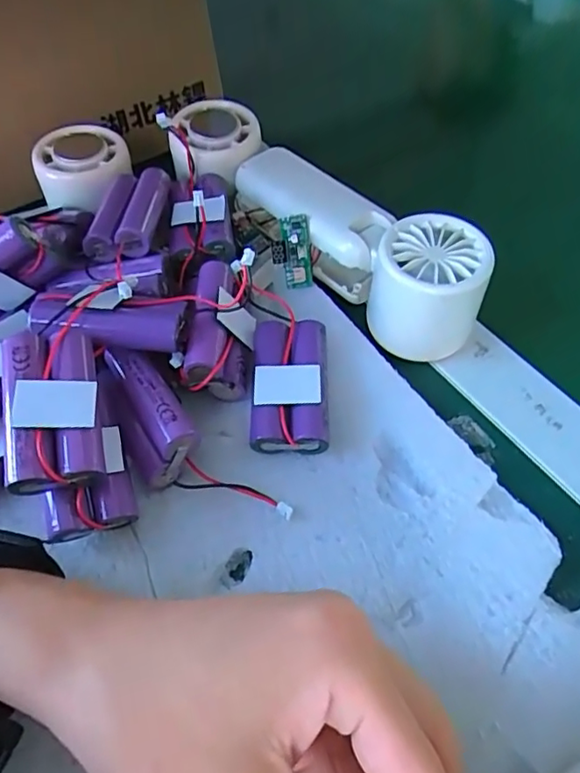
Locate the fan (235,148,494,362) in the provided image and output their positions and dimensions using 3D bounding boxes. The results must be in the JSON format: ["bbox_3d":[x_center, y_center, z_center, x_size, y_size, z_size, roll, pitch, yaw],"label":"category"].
[{"bbox_3d":[0.036,-0.081,0.321,0.050,0.057,0.165,-32,58,-20],"label":"fan"}]

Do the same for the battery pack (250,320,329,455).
[{"bbox_3d":[0.000,-0.001,0.275,0.034,0.024,0.065,-1,53,2],"label":"battery pack"}]

